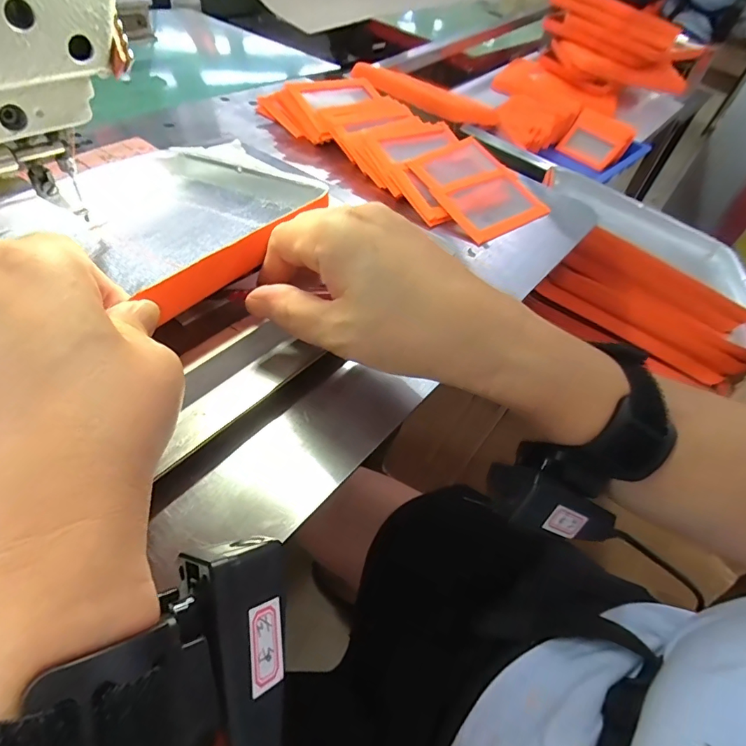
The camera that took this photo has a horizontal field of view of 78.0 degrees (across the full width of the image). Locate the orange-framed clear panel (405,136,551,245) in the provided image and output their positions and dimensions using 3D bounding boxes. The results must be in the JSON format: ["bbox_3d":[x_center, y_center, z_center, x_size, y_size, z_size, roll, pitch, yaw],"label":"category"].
[{"bbox_3d":[0.098,-0.170,0.419,0.115,0.012,0.109,-33,74,-33],"label":"orange-framed clear panel"}]

